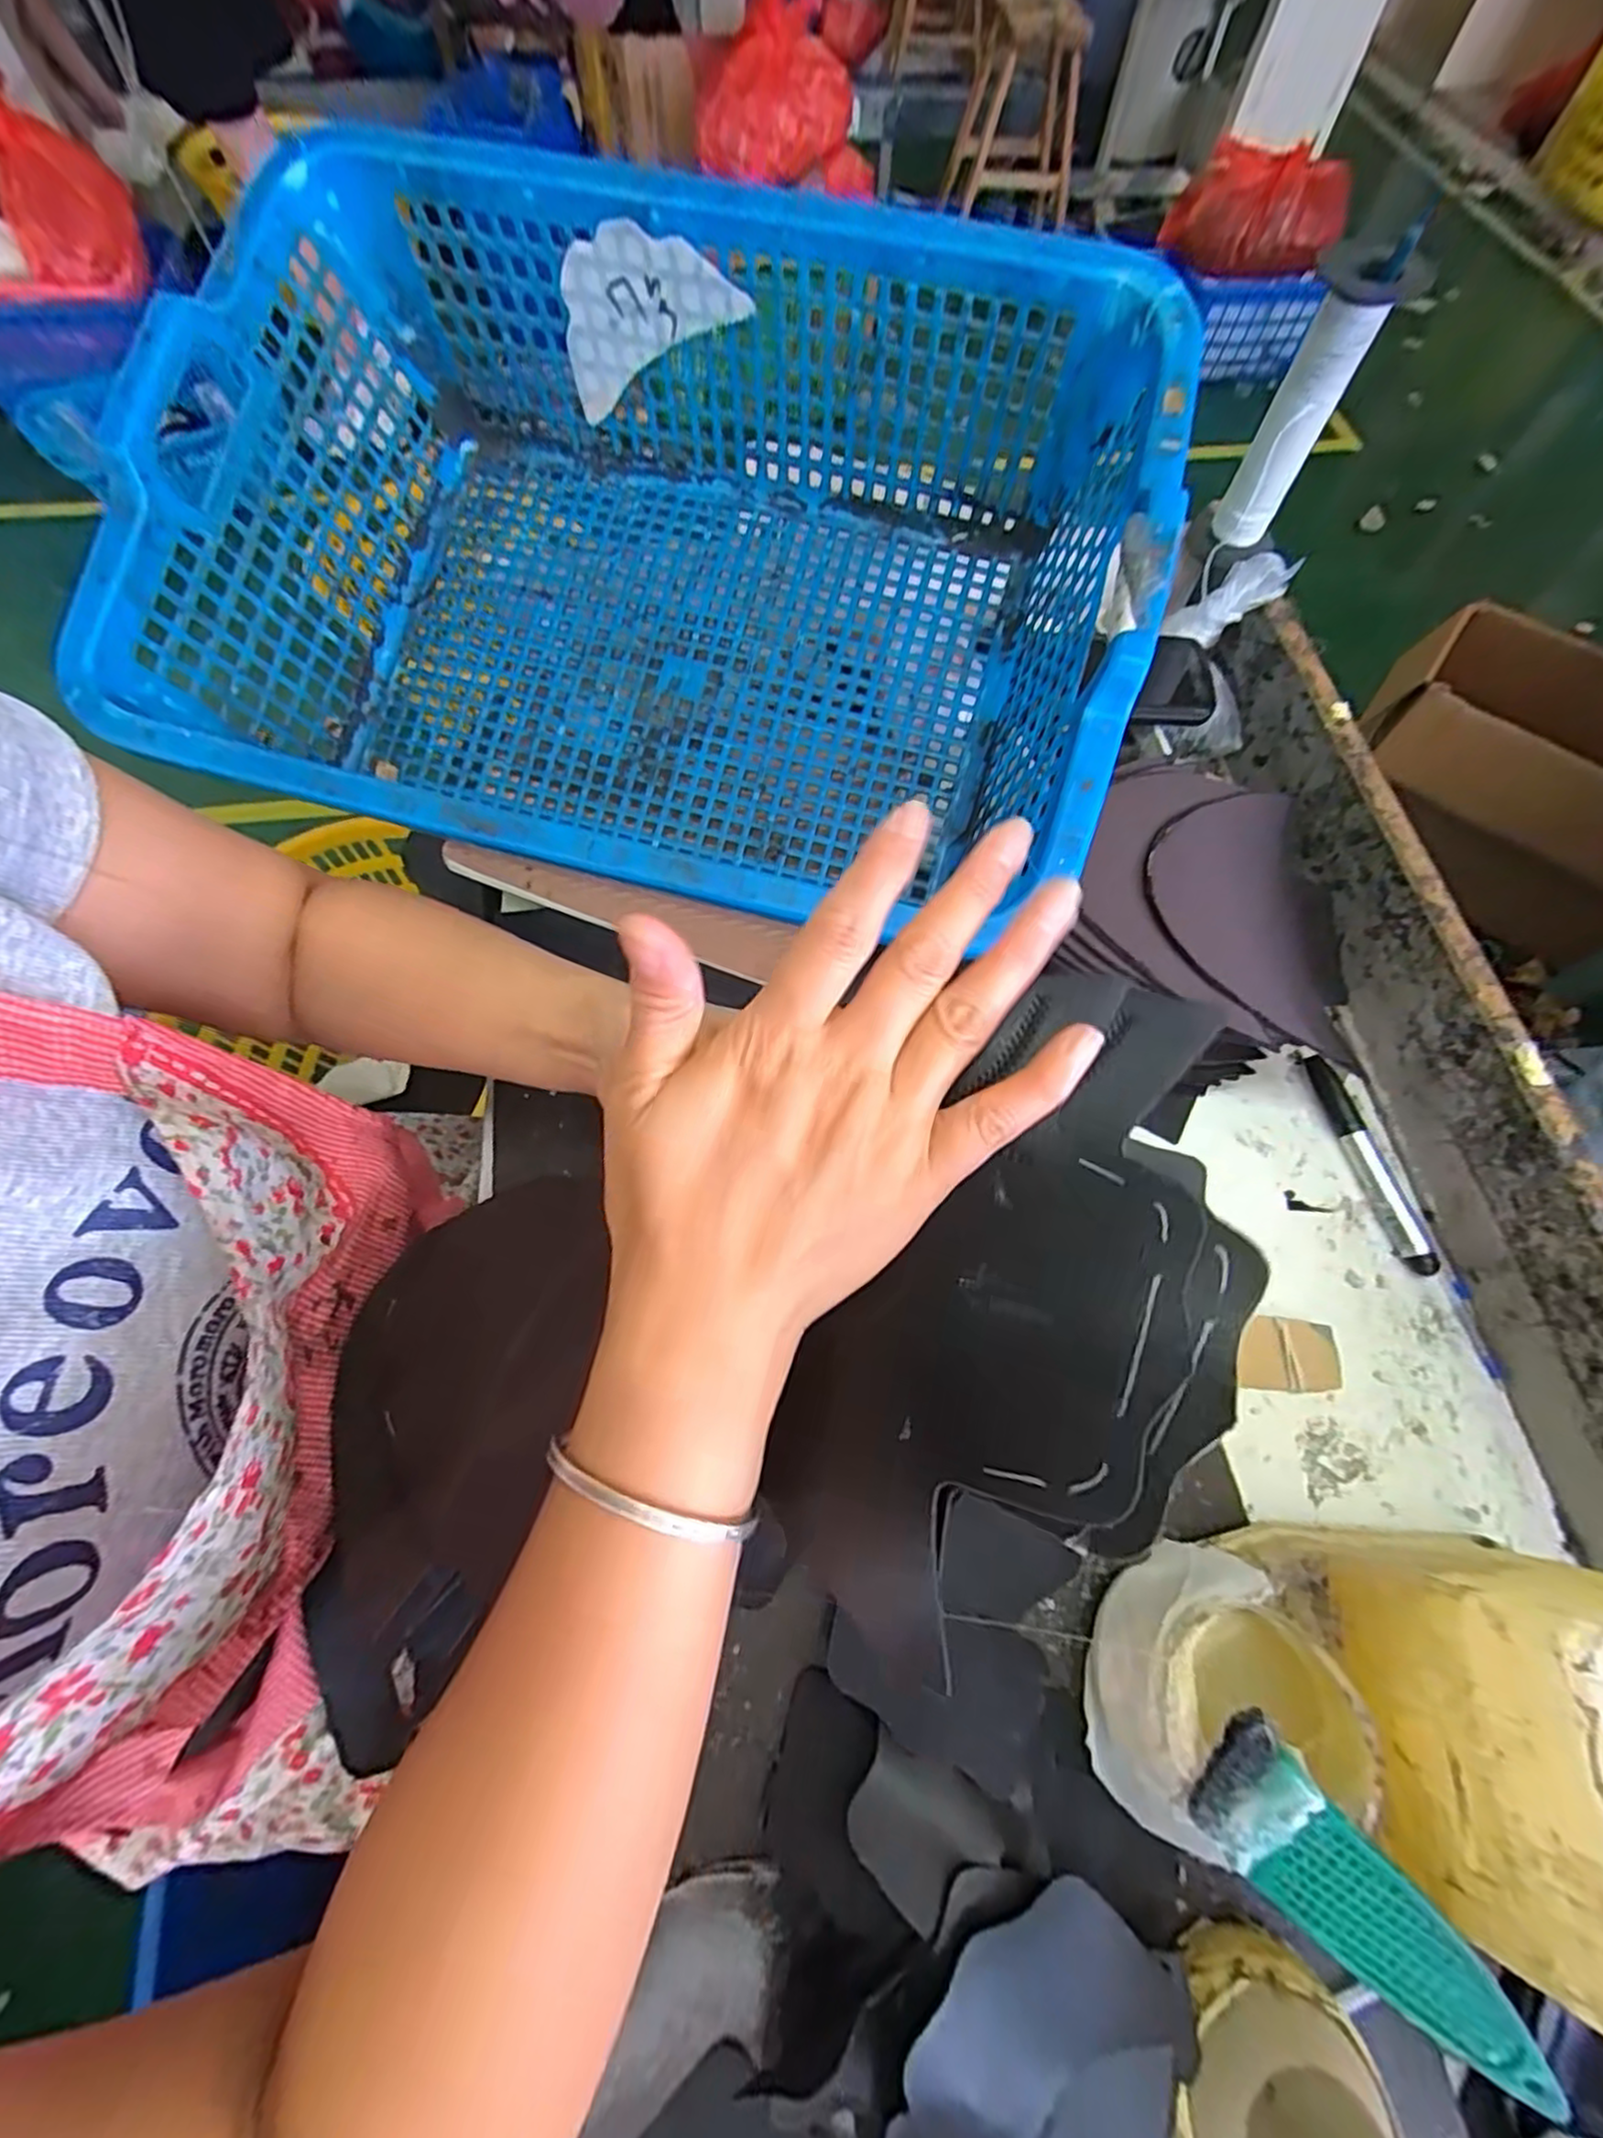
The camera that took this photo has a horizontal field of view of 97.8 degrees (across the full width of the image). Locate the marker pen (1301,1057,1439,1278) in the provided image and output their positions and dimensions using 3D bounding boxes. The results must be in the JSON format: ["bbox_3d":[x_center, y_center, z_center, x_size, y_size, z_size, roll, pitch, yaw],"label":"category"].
[{"bbox_3d":[0.330,0.052,0.408,0.018,0.020,0.130,-11,68,-6],"label":"marker pen"}]

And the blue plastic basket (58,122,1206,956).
[{"bbox_3d":[-0.082,-0.256,0.385,0.482,0.174,0.348,14,72,4],"label":"blue plastic basket"}]

